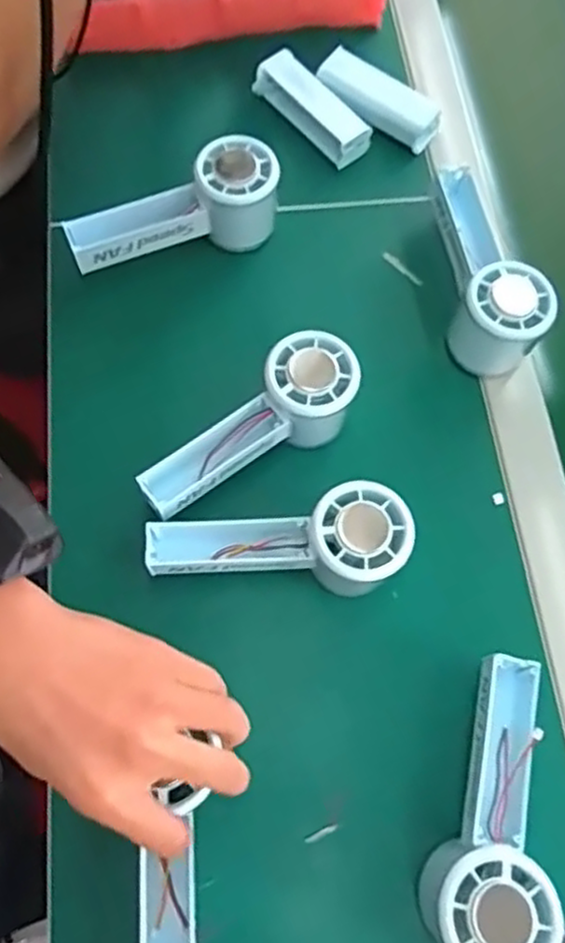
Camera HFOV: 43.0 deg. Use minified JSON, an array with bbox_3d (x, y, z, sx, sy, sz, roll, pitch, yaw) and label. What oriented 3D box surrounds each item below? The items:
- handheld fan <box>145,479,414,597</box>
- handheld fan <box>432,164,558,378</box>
[{"bbox_3d":[0.001,0.046,0.431,0.152,0.063,0.057,-6,69,8],"label":"handheld fan"},{"bbox_3d":[0.138,-0.146,0.502,0.055,0.063,0.153,-5,70,-5],"label":"handheld fan"}]

